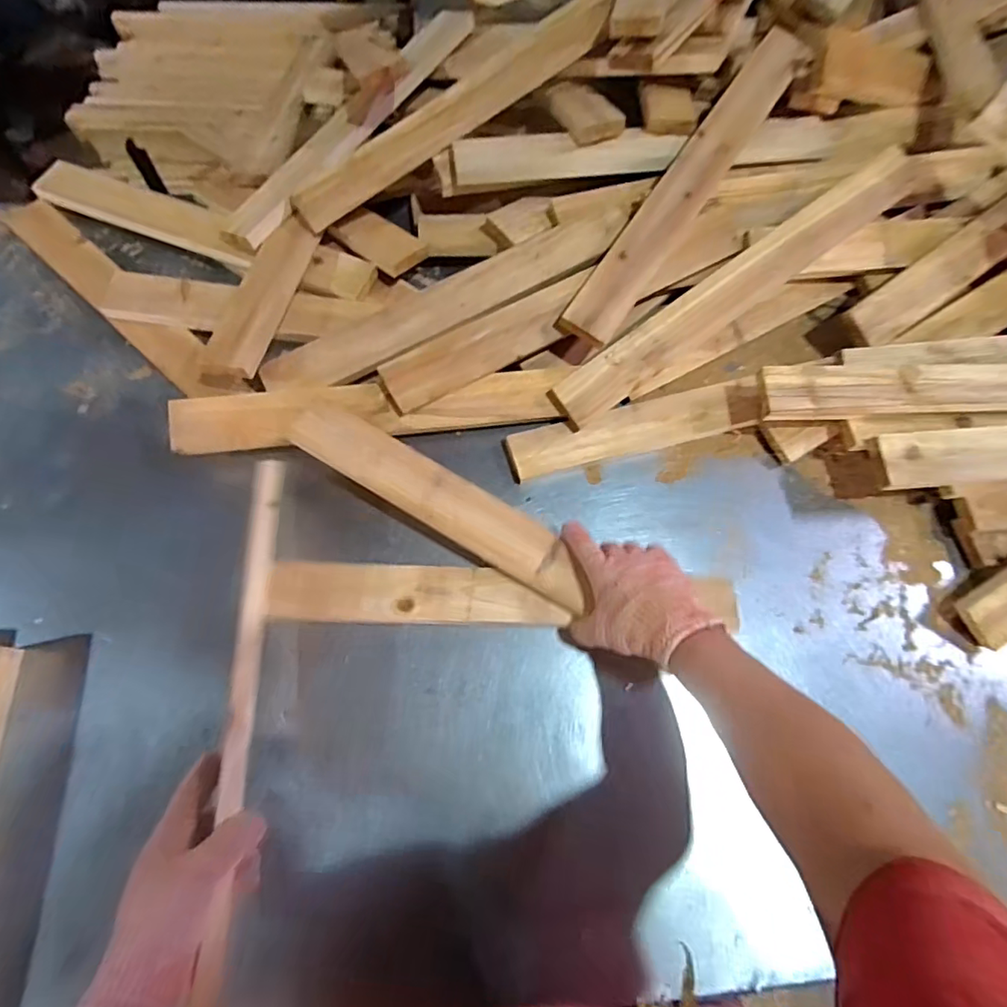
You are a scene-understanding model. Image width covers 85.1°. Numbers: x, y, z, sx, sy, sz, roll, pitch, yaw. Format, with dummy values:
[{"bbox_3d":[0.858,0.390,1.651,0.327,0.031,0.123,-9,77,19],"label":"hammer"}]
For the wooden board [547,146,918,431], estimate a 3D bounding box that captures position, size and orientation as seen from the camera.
[{"bbox_3d":[0.285,-0.266,0.663,0.531,0.022,0.063,-36,100,-4],"label":"wooden board"}]

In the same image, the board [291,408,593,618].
[{"bbox_3d":[-0.067,-0.004,0.589,0.356,0.021,0.058,32,70,5],"label":"board"}]

